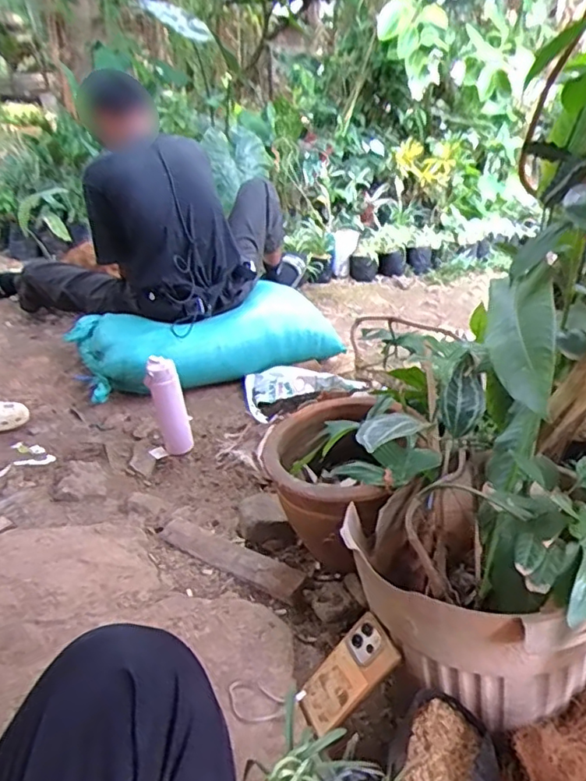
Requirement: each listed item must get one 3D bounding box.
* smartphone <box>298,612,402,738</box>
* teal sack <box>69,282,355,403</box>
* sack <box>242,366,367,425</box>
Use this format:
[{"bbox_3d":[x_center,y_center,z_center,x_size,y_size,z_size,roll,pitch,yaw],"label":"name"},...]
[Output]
[{"bbox_3d":[0.072,0.382,0.780,0.017,0.161,0.077,33,10,-35],"label":"smartphone"},{"bbox_3d":[-0.273,-0.158,1.871,0.786,0.214,0.342,-11,31,-21],"label":"teal sack"},{"bbox_3d":[0.015,-0.011,1.726,0.309,0.076,0.218,-6,30,-14],"label":"sack"}]

